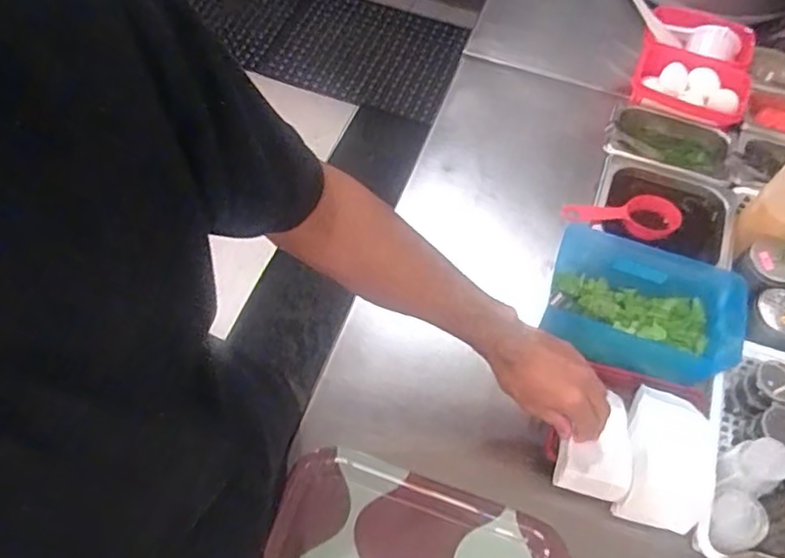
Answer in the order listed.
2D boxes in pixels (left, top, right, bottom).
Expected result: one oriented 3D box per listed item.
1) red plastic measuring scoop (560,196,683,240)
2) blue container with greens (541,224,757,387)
[{"bbox_3d":[0.299,-0.079,0.802,0.156,0.036,0.052,-3,61,-2],"label":"red plastic measuring scoop"},{"bbox_3d":[0.302,0.034,0.738,0.220,0.080,0.148,18,63,10],"label":"blue container with greens"}]

